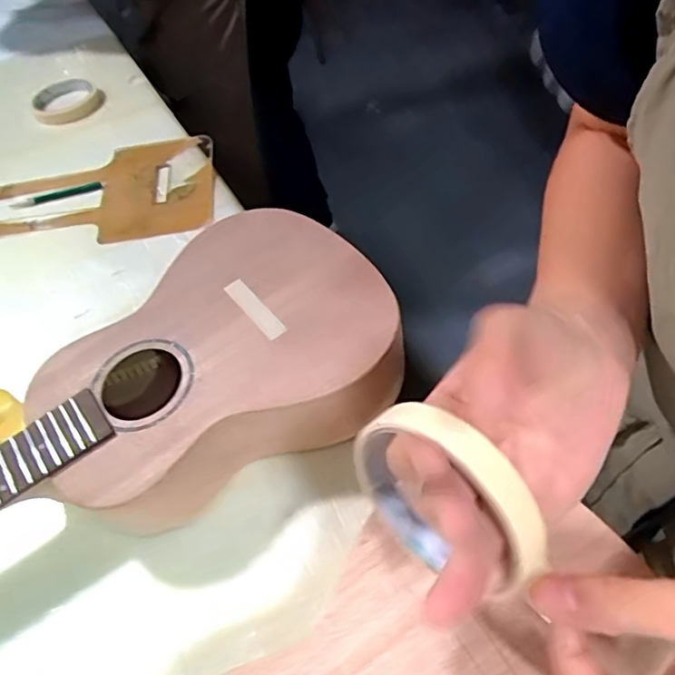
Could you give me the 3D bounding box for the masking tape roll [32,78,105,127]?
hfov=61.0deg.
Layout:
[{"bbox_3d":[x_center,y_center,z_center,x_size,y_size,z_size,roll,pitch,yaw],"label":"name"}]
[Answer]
[{"bbox_3d":[-0.350,-0.310,0.749,0.089,0.024,0.089,-3,53,3],"label":"masking tape roll"}]

